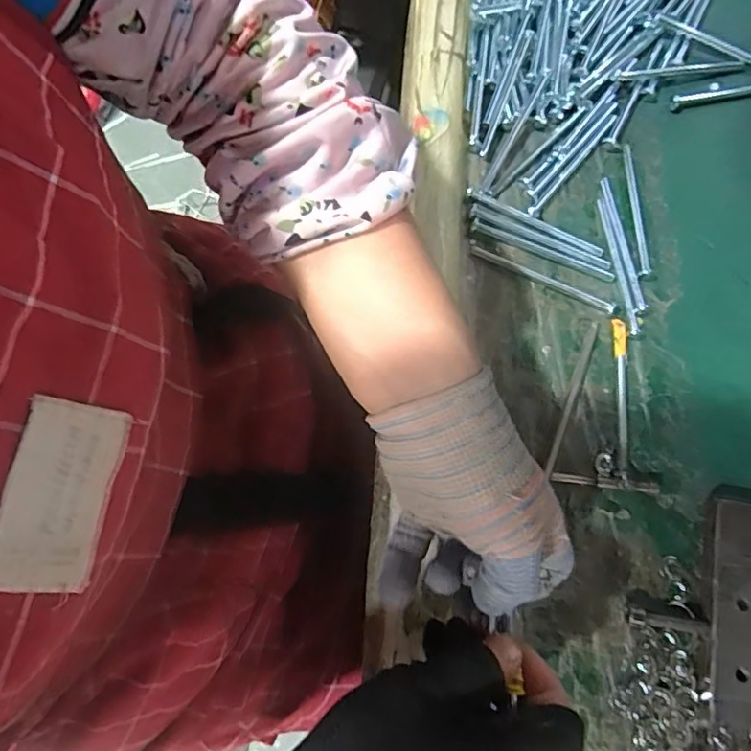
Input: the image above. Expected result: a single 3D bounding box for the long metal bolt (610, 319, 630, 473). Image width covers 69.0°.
[{"bbox_3d":[0.158,0.012,0.348,0.010,0.004,0.097,3,76,3],"label":"long metal bolt"}]

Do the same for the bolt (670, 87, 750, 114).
[{"bbox_3d":[0.262,-0.203,0.392,0.097,0.008,0.010,-9,76,0],"label":"bolt"}]

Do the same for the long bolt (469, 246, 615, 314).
[{"bbox_3d":[0.111,-0.065,0.369,0.101,0.006,0.008,27,78,8],"label":"long bolt"}]

